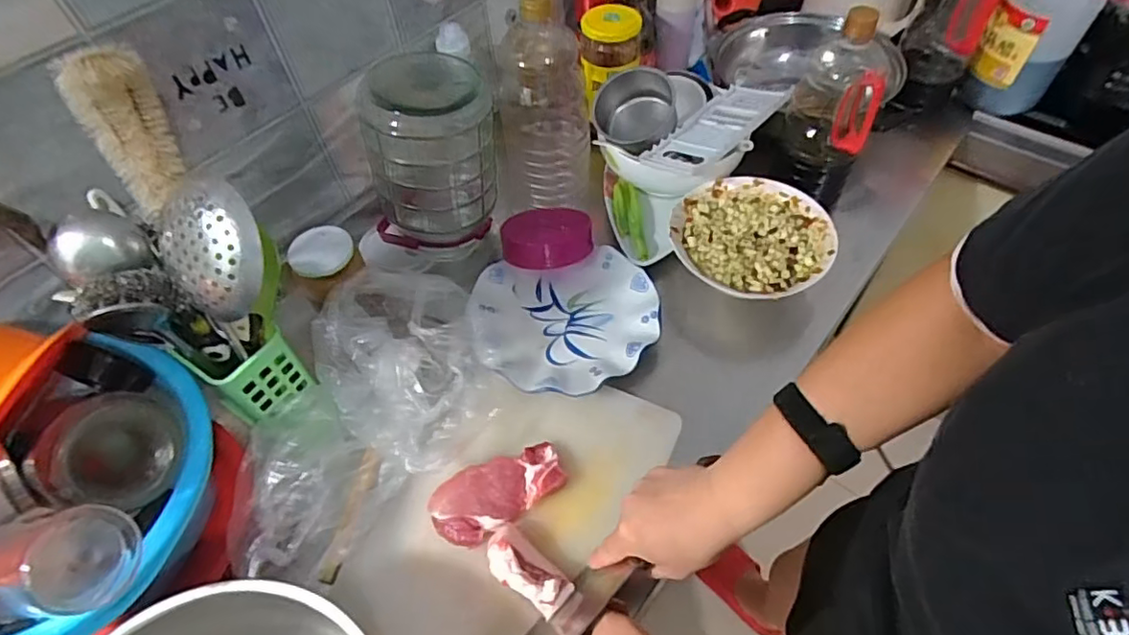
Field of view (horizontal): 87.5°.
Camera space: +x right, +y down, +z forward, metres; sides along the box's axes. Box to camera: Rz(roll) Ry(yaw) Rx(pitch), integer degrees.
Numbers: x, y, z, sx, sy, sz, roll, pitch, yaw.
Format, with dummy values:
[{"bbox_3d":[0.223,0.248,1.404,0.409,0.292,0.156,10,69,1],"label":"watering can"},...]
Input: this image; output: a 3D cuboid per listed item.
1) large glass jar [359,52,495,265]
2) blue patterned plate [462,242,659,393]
[{"bbox_3d":[-0.159,-0.185,0.720,0.153,0.228,0.128,-10,51,-6],"label":"large glass jar"},{"bbox_3d":[0.002,0.005,0.699,0.224,0.026,0.207,-1,50,1],"label":"blue patterned plate"}]

